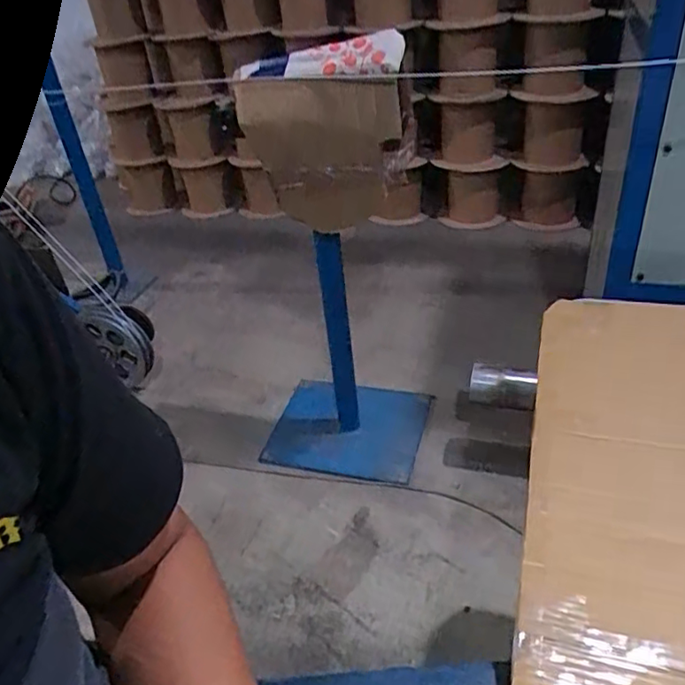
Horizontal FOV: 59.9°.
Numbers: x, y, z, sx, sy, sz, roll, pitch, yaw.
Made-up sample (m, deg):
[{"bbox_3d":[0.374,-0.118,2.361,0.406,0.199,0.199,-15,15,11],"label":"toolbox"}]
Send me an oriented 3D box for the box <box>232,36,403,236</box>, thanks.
[{"bbox_3d":[-0.037,-0.408,1.226,0.326,0.353,0.111,5,37,17],"label":"box"}]

